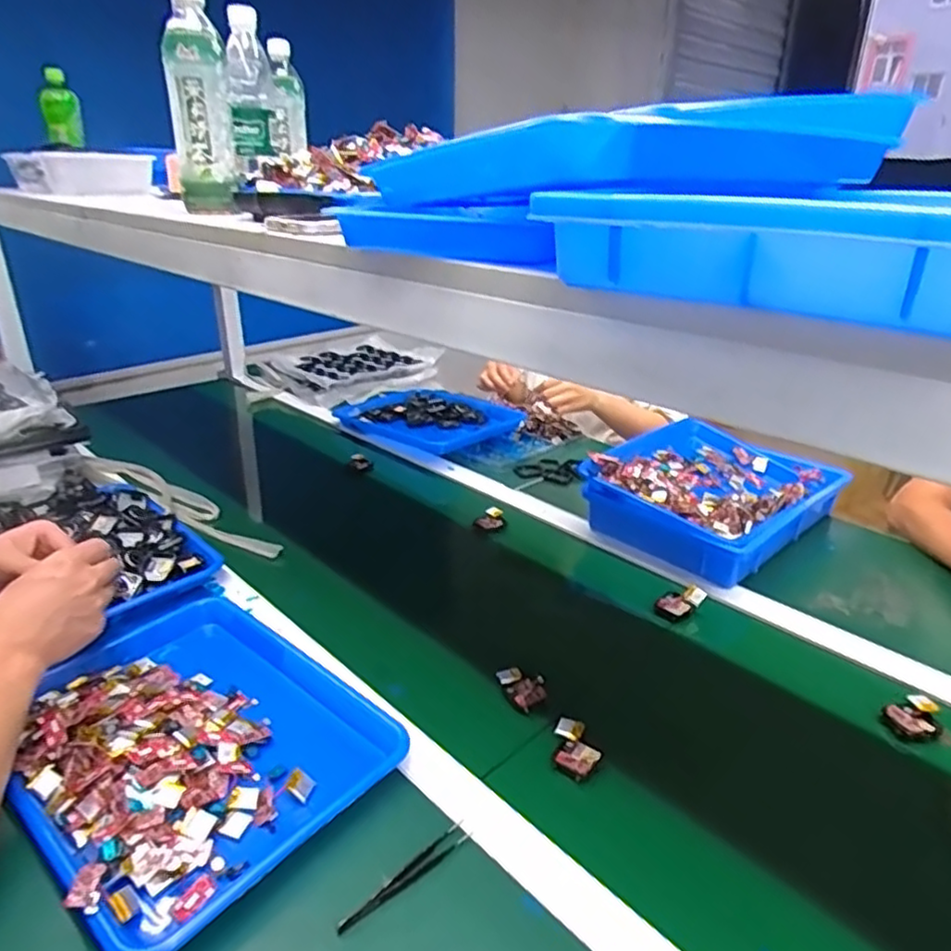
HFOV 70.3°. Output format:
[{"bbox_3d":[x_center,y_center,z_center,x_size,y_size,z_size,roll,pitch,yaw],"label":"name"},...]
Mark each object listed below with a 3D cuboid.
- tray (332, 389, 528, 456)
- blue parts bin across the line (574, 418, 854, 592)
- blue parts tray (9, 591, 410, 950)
[{"bbox_3d":[-0.094,-0.109,1.278,0.233,0.044,0.332,-21,32,-38],"label":"tray"},{"bbox_3d":[0.347,0.018,0.989,0.338,0.081,0.261,-21,31,-38],"label":"blue parts bin across the line"},{"bbox_3d":[-0.269,0.215,0.609,0.382,0.038,0.247,20,31,38],"label":"blue parts tray"}]

